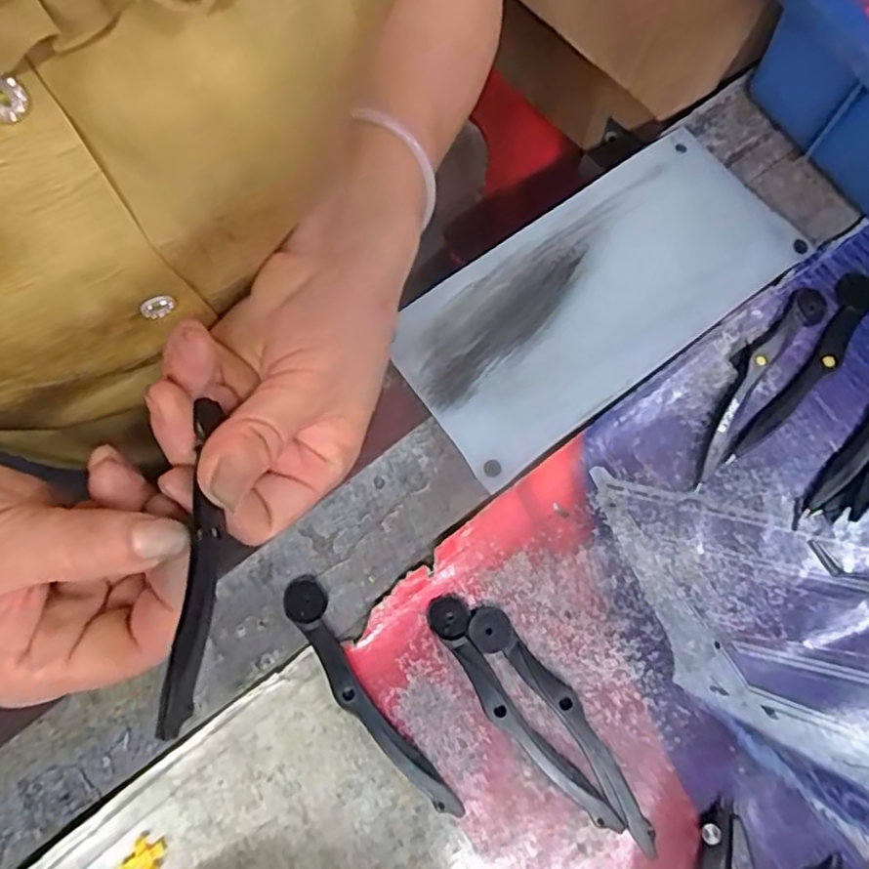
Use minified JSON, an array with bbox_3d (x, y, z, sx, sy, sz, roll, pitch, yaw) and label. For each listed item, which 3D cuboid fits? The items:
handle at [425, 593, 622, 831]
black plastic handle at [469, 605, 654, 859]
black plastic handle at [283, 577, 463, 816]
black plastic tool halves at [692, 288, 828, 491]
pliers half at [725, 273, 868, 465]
[{"bbox_3d":[0.034,0.116,0.281,0.018,0.006,0.111,-36,77,-9],"label":"handle"},{"bbox_3d":[0.054,0.117,0.279,0.018,0.007,0.110,-39,78,-10],"label":"black plastic handle"},{"bbox_3d":[-0.029,0.109,0.283,0.018,0.007,0.112,-36,77,-9],"label":"black plastic handle"},{"bbox_3d":[0.148,-0.027,0.319,0.021,0.008,0.113,38,78,10],"label":"black plastic tool halves"},{"bbox_3d":[0.175,-0.032,0.320,0.017,0.007,0.116,37,78,10],"label":"pliers half"}]

